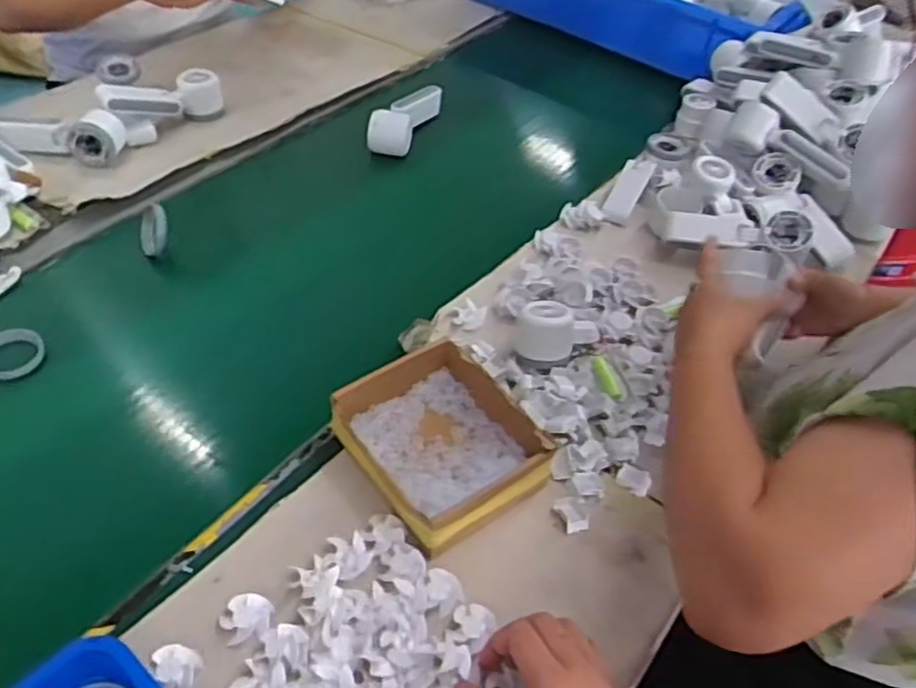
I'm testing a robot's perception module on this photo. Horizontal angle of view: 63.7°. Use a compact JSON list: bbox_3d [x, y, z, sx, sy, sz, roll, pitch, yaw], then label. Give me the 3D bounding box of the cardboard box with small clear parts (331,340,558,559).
[{"bbox_3d":[-0.018,0.087,0.691,0.148,0.043,0.173,-27,54,-27],"label":"cardboard box with small clear parts"}]

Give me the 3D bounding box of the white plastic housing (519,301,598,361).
[{"bbox_3d":[0.104,-0.014,0.773,0.085,0.041,0.050,8,46,3],"label":"white plastic housing"}]

